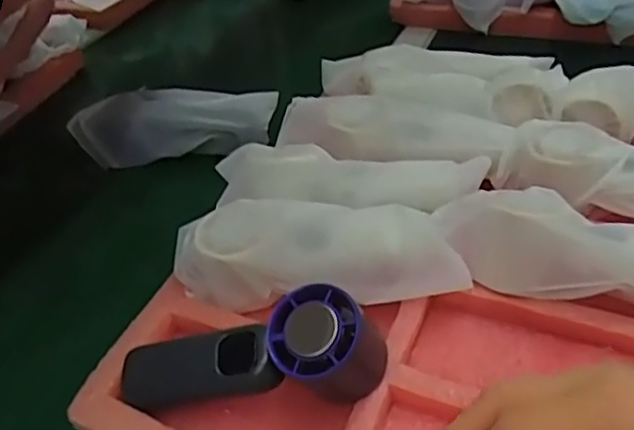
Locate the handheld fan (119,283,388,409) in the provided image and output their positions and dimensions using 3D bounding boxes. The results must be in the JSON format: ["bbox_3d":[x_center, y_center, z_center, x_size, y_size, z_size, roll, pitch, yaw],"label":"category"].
[{"bbox_3d":[-0.042,0.086,0.364,0.152,0.061,0.051,-11,38,17],"label":"handheld fan"}]

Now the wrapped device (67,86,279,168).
[{"bbox_3d":[-0.135,-0.088,0.608,0.189,0.059,0.051,-3,40,5],"label":"wrapped device"}]

